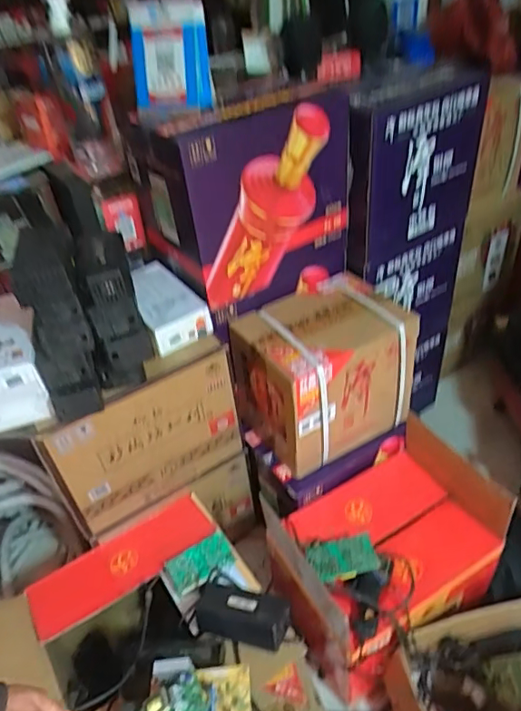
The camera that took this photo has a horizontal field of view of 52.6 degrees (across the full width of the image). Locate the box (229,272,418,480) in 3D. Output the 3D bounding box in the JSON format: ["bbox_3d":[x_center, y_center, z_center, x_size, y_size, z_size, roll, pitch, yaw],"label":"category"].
[{"bbox_3d":[0.139,0.040,1.146,0.321,0.280,0.228,-26,44,-21],"label":"box"}]

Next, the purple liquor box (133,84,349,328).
[{"bbox_3d":[-0.026,-0.323,1.100,0.360,0.381,0.243,-29,45,-24],"label":"purple liquor box"}]

